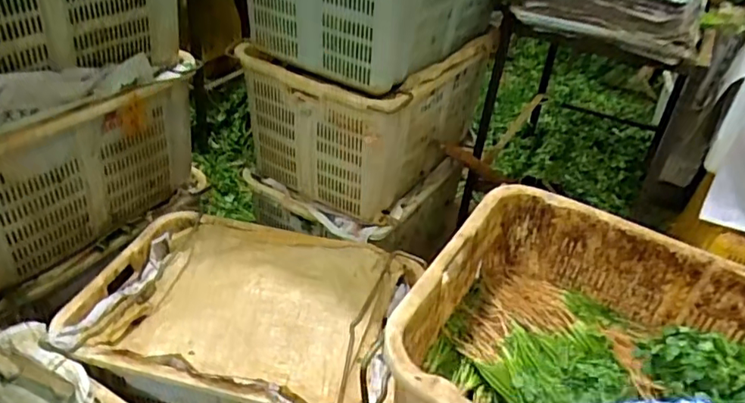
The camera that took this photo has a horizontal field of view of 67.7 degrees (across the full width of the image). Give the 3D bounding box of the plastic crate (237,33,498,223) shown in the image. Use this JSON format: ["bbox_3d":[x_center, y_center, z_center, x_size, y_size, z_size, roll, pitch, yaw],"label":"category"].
[{"bbox_3d":[0.011,-0.246,1.550,0.418,0.391,0.606,29,41,28],"label":"plastic crate"}]

